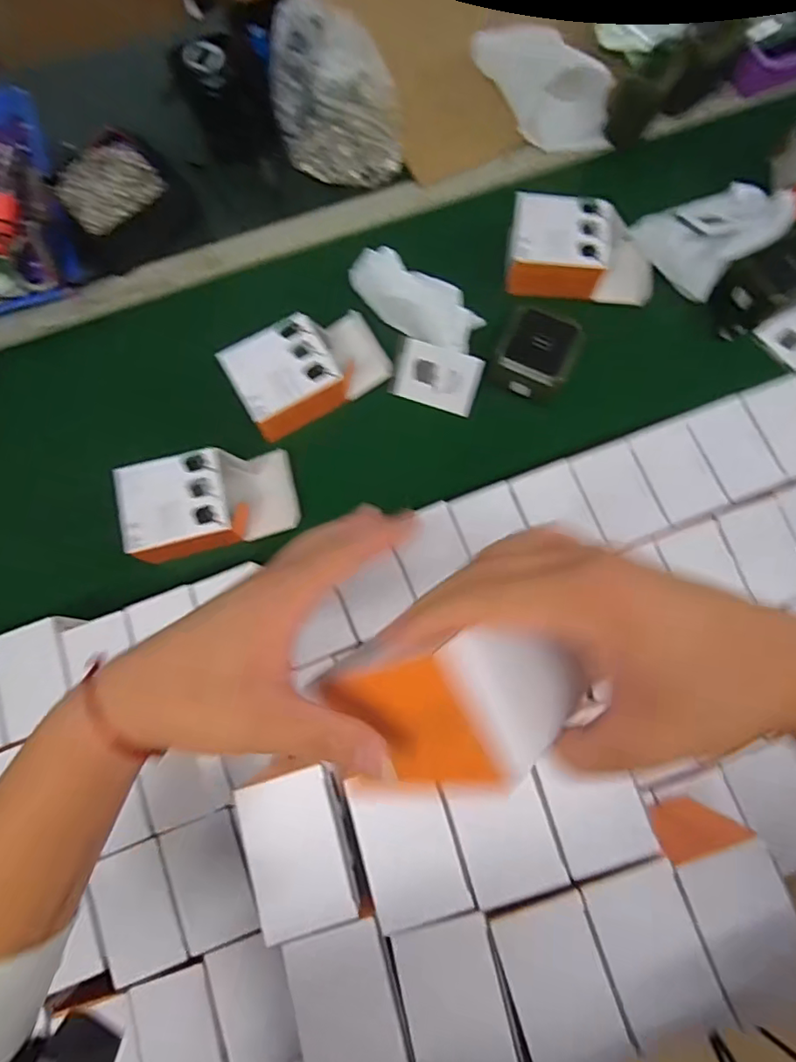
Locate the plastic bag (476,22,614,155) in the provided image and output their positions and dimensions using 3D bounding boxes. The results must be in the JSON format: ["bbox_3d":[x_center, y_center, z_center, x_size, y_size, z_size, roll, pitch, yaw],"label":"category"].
[{"bbox_3d":[0.195,-0.611,0.753,0.093,0.095,0.201,-37,79,-7],"label":"plastic bag"}]

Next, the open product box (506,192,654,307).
[{"bbox_3d":[0.234,-0.353,0.702,0.183,0.053,0.107,5,77,2],"label":"open product box"}]

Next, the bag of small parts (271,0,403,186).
[{"bbox_3d":[-0.082,-0.578,0.742,0.160,0.111,0.187,-8,77,-1],"label":"bag of small parts"}]

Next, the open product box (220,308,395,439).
[{"bbox_3d":[-0.108,-0.200,0.674,0.178,0.060,0.100,-30,78,-6],"label":"open product box"}]

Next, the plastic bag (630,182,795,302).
[{"bbox_3d":[0.407,-0.392,0.717,0.182,0.039,0.129,-35,79,-7],"label":"plastic bag"}]

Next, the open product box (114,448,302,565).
[{"bbox_3d":[-0.211,-0.032,0.627,0.182,0.047,0.105,-13,77,-2],"label":"open product box"}]

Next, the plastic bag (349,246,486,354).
[{"bbox_3d":[0.018,-0.276,0.668,0.163,0.088,0.074,19,78,5],"label":"plastic bag"}]

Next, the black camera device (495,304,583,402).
[{"bbox_3d":[0.170,-0.214,0.677,0.088,0.039,0.098,22,78,6],"label":"black camera device"}]

